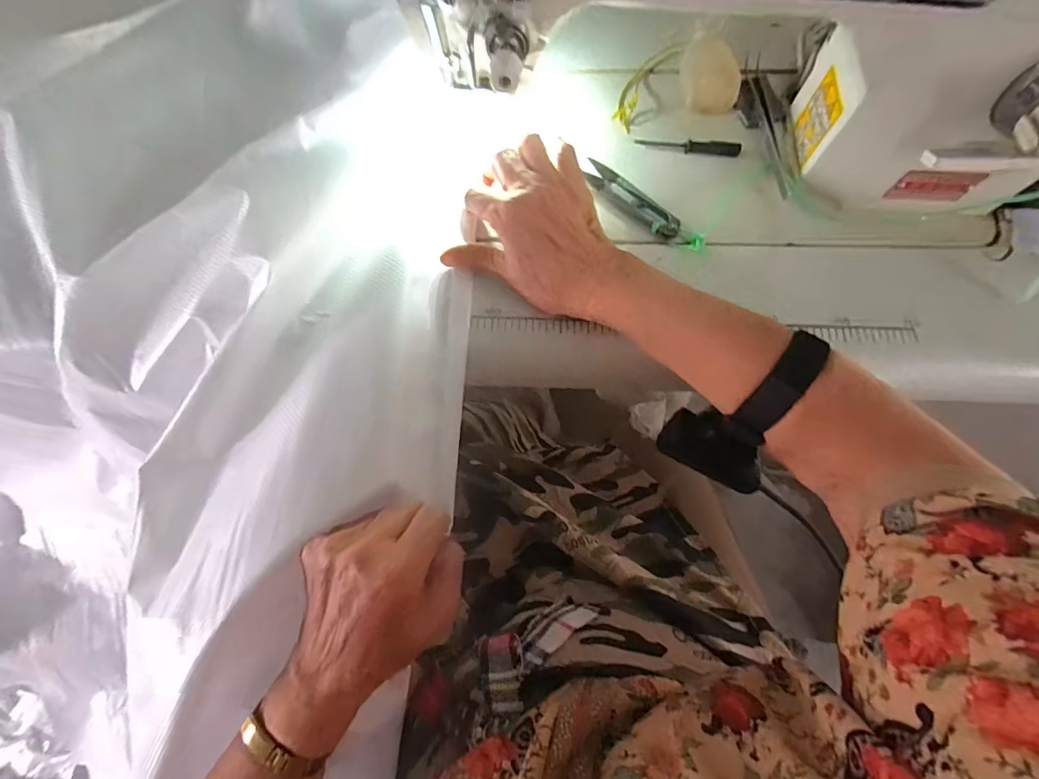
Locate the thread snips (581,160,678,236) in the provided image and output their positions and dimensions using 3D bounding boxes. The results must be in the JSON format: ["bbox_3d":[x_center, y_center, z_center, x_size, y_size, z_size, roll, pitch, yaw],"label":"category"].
[{"bbox_3d":[0.085,-0.148,0.348,0.026,0.005,0.089,-41,74,-11],"label":"thread snips"}]

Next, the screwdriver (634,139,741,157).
[{"bbox_3d":[0.137,-0.197,0.363,0.081,0.006,0.009,9,71,5],"label":"screwdriver"}]

